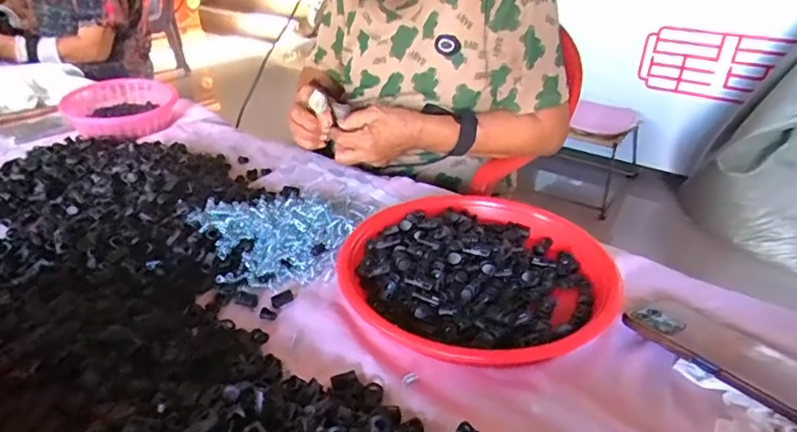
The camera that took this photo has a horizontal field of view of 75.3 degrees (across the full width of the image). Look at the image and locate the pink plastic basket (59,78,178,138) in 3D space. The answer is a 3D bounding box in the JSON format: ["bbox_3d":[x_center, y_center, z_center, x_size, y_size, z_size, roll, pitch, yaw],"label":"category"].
[{"bbox_3d":[-0.464,-0.187,0.869,0.175,0.041,0.184,-16,34,-26],"label":"pink plastic basket"}]

